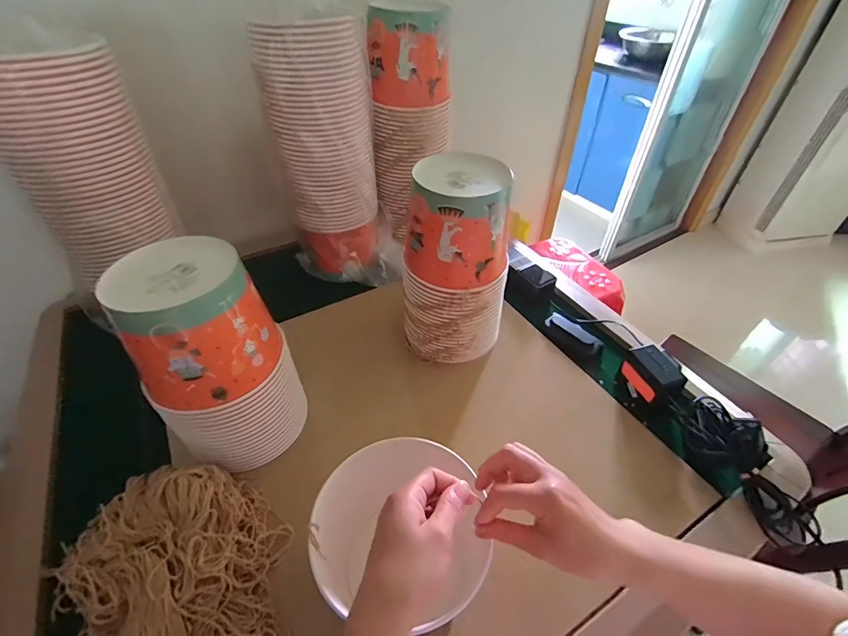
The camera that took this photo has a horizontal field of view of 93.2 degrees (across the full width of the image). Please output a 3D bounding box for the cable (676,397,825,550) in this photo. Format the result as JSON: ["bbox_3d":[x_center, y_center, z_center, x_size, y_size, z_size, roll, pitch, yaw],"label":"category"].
[{"bbox_3d":[0.419,0.186,0.515,0.082,0.058,0.178,-17,61,-17],"label":"cable"}]

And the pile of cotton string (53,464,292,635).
[{"bbox_3d":[-0.250,0.288,0.399,0.225,0.074,0.317,-24,49,-23],"label":"pile of cotton string"}]

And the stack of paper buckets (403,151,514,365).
[{"bbox_3d":[0.050,-0.075,0.606,0.148,0.279,0.127,10,44,10],"label":"stack of paper buckets"}]

